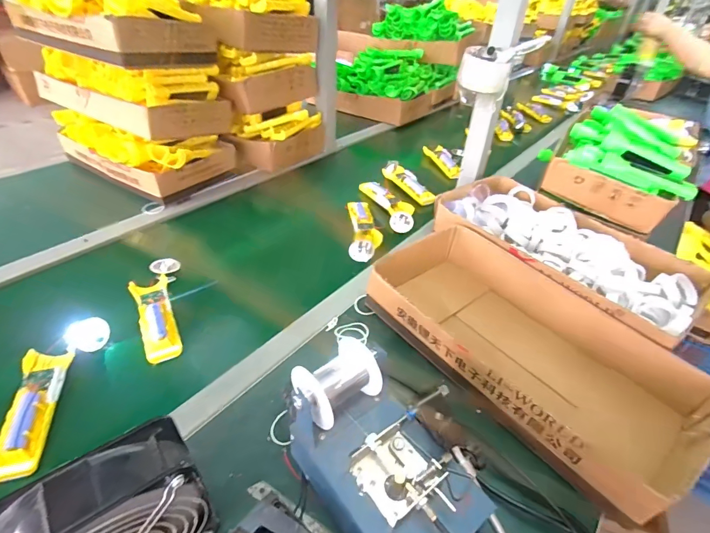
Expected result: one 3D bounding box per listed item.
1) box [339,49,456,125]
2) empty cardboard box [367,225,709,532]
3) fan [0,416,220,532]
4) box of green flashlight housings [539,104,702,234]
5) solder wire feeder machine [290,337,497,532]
[{"bbox_3d":[0.167,-0.719,1.533,0.341,0.171,0.501,32,46,29],"label":"box"},{"bbox_3d":[0.236,0.105,0.551,0.234,0.078,0.426,-25,48,-32],"label":"empty cardboard box"},{"bbox_3d":[-0.194,0.211,0.309,0.147,0.147,0.059,-23,46,-30],"label":"fan"},{"bbox_3d":[0.599,-0.235,0.857,0.239,0.107,0.423,30,45,28],"label":"box of green flashlight housings"},{"bbox_3d":[0.029,0.184,0.387,0.137,0.122,0.199,-26,48,-32],"label":"solder wire feeder machine"}]

